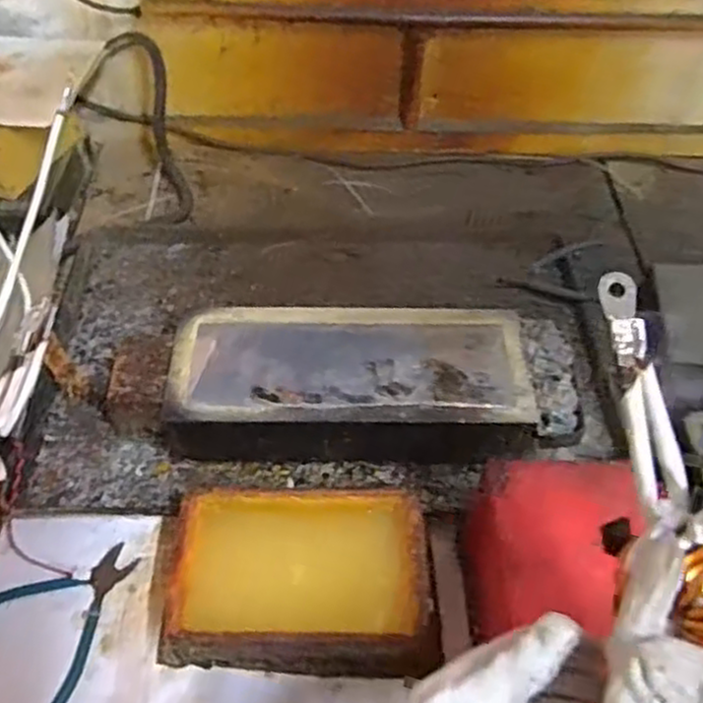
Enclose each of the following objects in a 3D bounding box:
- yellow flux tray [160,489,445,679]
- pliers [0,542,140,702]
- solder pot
[{"bbox_3d":[-0.038,0.188,0.612,0.230,0.072,0.143,5,51,1],"label":"yellow flux tray"},{"bbox_3d":[-0.229,0.221,0.614,0.125,0.010,0.120,-33,60,-26],"label":"pliers"},{"bbox_3d":[-0.002,0.042,0.731,0.338,0.096,0.160,0,51,-3],"label":"solder pot"}]

